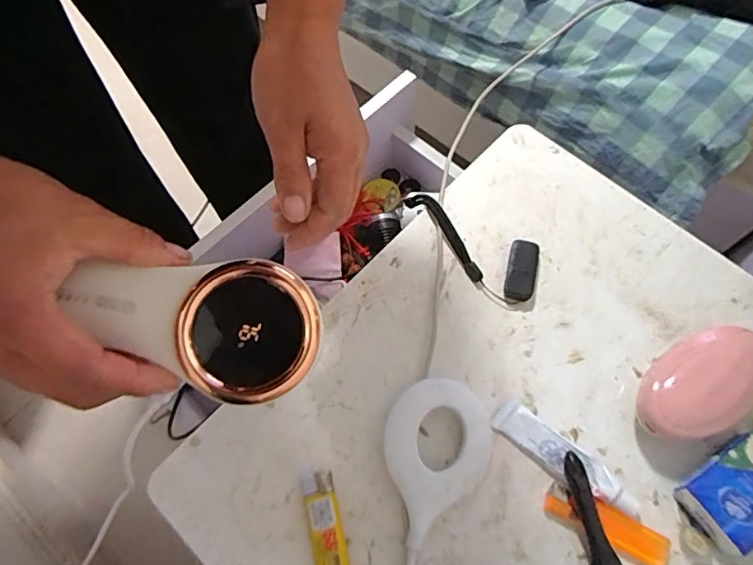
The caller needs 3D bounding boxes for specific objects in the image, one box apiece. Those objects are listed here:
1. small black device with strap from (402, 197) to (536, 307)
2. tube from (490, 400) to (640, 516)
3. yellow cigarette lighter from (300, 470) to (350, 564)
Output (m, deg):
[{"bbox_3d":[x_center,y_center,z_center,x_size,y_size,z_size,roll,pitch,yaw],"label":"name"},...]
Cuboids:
[{"bbox_3d":[0.078,-0.032,0.483,0.145,0.043,0.058,32,72,14],"label":"small black device with strap"},{"bbox_3d":[0.140,0.133,0.392,0.112,0.016,0.028,38,73,15],"label":"tube"},{"bbox_3d":[-0.035,0.178,0.372,0.023,0.011,0.081,-14,68,-4],"label":"yellow cigarette lighter"}]

